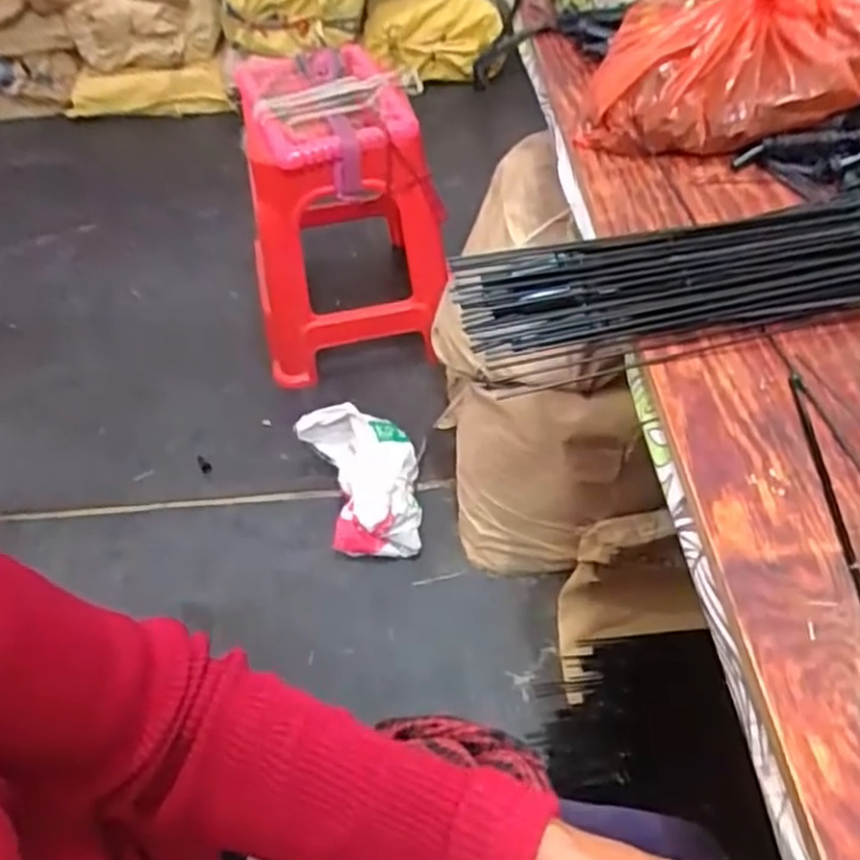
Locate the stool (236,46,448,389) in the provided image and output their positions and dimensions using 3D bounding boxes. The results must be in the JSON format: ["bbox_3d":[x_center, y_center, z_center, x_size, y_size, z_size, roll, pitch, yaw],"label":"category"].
[{"bbox_3d":[-0.174,-0.412,1.501,0.366,0.494,0.385,-8,52,-3],"label":"stool"}]

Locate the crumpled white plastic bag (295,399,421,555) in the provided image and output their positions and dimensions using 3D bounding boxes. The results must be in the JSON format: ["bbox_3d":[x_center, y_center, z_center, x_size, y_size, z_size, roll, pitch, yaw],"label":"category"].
[{"bbox_3d":[-0.105,0.091,1.318,0.182,0.135,0.264,-17,53,-10],"label":"crumpled white plastic bag"}]

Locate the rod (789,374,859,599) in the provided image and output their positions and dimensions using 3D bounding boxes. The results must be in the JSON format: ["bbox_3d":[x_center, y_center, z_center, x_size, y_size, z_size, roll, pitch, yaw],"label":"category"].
[{"bbox_3d":[0.246,0.051,0.453,0.008,0.004,0.219,1,51,5],"label":"rod"}]

